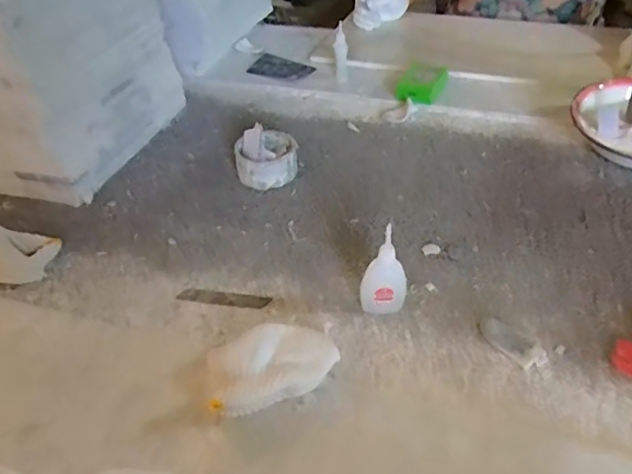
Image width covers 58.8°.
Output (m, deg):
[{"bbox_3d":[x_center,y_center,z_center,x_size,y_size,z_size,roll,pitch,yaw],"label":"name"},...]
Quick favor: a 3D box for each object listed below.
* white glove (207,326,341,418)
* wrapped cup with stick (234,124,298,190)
[{"bbox_3d":[-0.038,0.117,0.500,0.112,0.035,0.068,-14,40,-13],"label":"white glove"},{"bbox_3d":[-0.067,-0.109,0.756,0.082,0.054,0.067,-7,39,-5],"label":"wrapped cup with stick"}]

